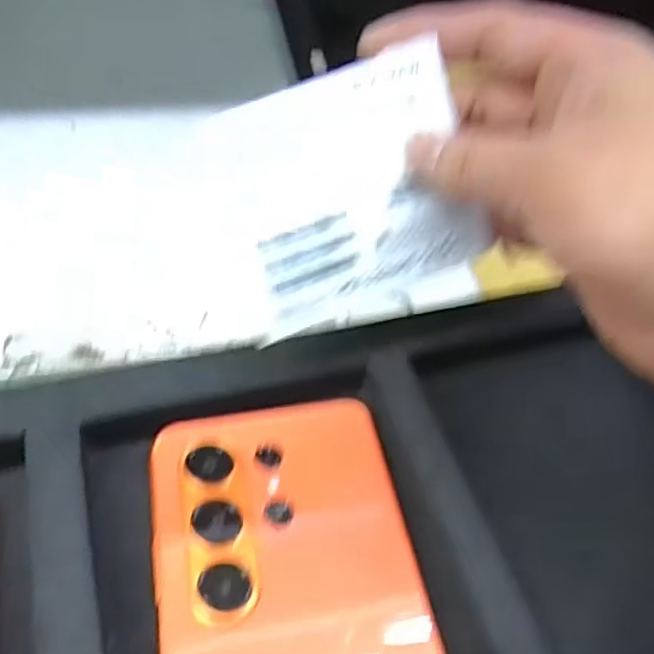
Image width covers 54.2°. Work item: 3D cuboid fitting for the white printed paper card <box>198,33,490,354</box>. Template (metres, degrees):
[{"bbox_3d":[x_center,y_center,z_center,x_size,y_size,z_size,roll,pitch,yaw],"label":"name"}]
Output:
[{"bbox_3d":[0.009,-0.043,0.203,0.078,0.071,0.004,-23,11,-11],"label":"white printed paper card"}]

